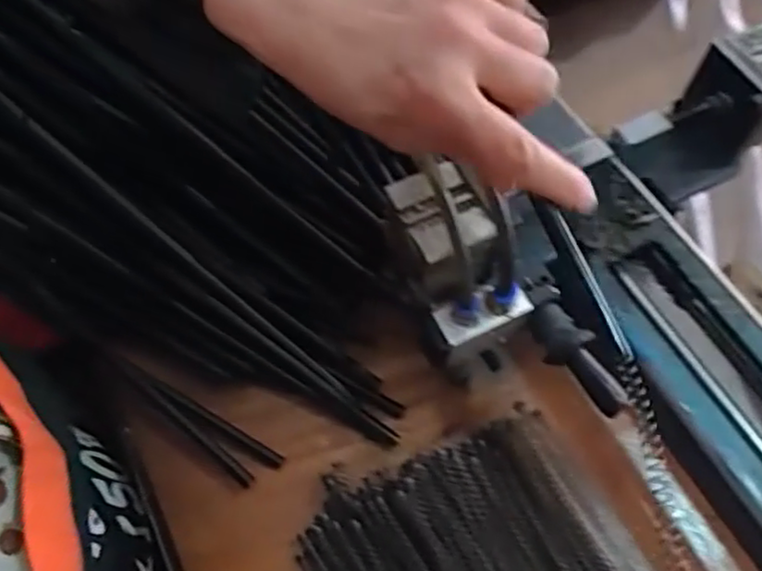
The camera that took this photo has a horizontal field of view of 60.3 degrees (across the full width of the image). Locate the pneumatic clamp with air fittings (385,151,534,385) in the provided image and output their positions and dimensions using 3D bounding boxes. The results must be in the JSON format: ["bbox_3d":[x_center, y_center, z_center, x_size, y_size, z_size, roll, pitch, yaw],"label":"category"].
[{"bbox_3d":[0.039,-0.016,0.365,0.060,0.079,0.107,-24,63,-9],"label":"pneumatic clamp with air fittings"}]

